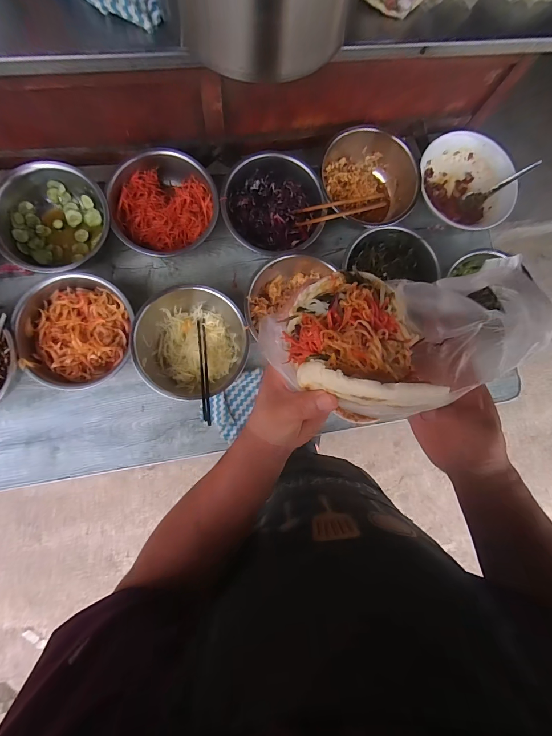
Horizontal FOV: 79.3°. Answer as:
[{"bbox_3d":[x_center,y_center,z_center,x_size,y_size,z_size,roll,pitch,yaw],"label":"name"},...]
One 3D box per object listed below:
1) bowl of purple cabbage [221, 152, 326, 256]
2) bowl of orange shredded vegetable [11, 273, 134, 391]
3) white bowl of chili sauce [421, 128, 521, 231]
[{"bbox_3d":[-0.006,-0.331,0.685,0.195,0.077,0.186,1,83,-5],"label":"bowl of purple cabbage"},{"bbox_3d":[-0.373,-0.072,0.635,0.196,0.085,0.195,1,83,-5],"label":"bowl of orange shredded vegetable"},{"bbox_3d":[0.418,-0.411,0.751,0.212,0.064,0.212,1,83,-5],"label":"white bowl of chili sauce"}]

